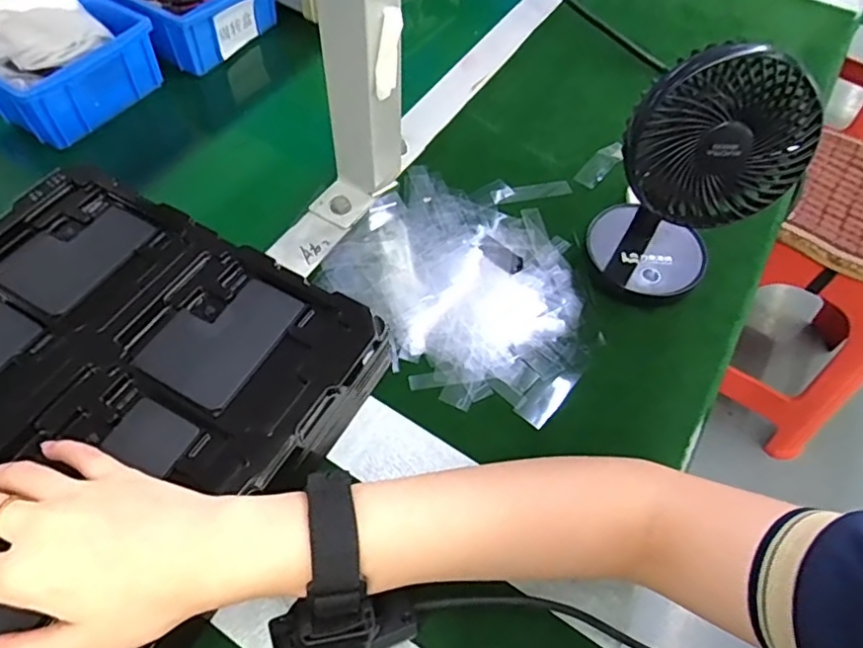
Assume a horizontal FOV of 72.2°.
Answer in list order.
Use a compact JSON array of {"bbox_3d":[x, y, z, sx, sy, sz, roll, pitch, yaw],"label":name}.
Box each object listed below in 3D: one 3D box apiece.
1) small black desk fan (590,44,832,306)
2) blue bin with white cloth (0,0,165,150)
[{"bbox_3d":[0.167,-0.083,0.391,0.091,0.193,0.076,37,63,18],"label":"small black desk fan"},{"bbox_3d":[-0.371,-0.261,0.546,0.196,0.067,0.145,31,61,14],"label":"blue bin with white cloth"}]

